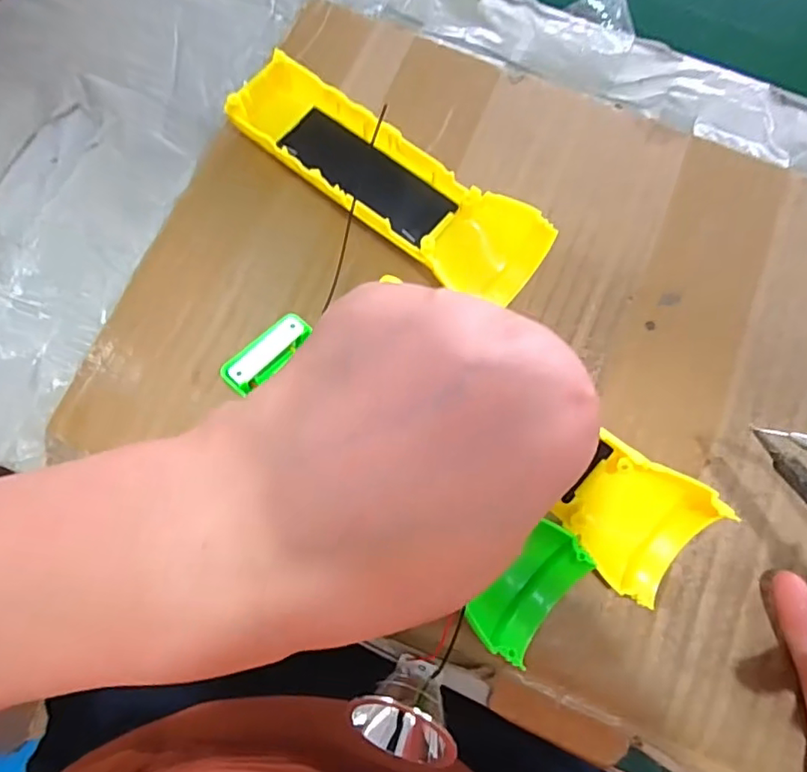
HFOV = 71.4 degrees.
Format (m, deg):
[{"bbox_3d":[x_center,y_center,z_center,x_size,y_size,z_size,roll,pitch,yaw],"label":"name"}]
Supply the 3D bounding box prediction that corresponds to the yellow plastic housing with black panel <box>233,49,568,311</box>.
[{"bbox_3d":[-0.010,-0.095,0.263,0.160,0.024,0.046,37,79,9],"label":"yellow plastic housing with black panel"}]

